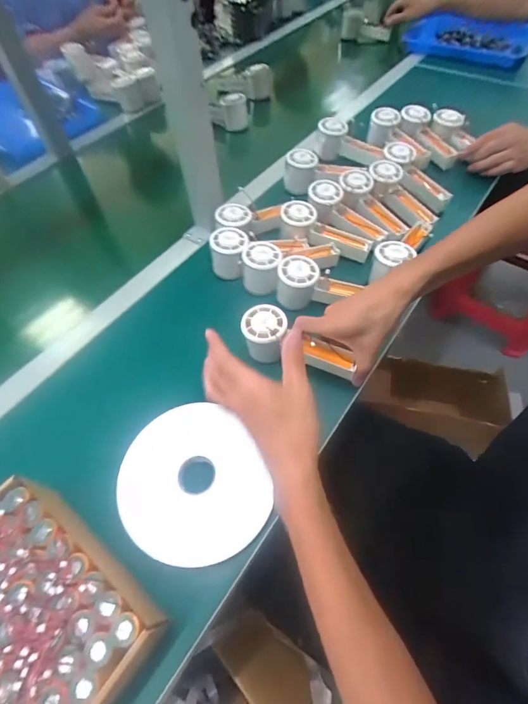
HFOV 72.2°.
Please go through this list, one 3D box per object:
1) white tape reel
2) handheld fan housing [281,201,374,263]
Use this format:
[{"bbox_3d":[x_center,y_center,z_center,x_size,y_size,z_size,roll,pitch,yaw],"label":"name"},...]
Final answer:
[{"bbox_3d":[-0.079,0.135,0.391,0.151,0.018,0.163,-20,59,-10],"label":"white tape reel"},{"bbox_3d":[0.098,-0.193,0.578,0.149,0.053,0.063,15,67,9],"label":"handheld fan housing"}]

